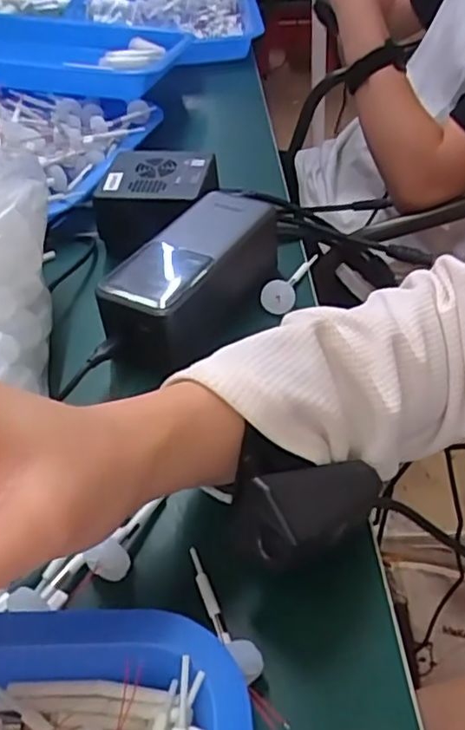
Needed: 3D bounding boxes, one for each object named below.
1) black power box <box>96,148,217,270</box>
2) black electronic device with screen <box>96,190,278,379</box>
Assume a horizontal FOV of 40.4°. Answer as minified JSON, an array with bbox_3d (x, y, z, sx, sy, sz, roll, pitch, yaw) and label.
[{"bbox_3d":[-0.053,-0.120,0.466,0.084,0.048,0.079,7,44,12],"label":"black power box"},{"bbox_3d":[-0.021,-0.055,0.390,0.061,0.047,0.134,19,48,23],"label":"black electronic device with screen"}]

